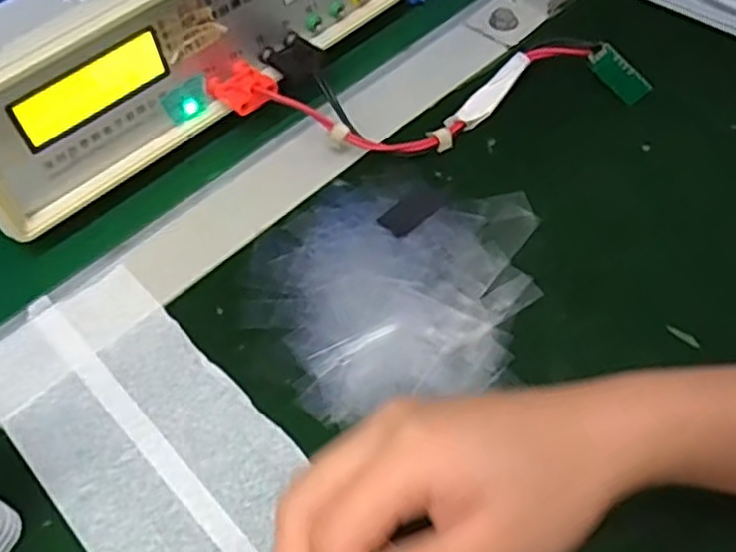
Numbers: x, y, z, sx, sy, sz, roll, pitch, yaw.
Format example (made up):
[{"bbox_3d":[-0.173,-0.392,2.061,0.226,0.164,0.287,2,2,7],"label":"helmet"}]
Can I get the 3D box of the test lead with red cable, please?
[{"bbox_3d":[0.021,-0.099,0.406,0.216,0.033,0.057,-6,55,-1],"label":"test lead with red cable"}]

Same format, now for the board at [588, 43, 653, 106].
[{"bbox_3d":[0.144,-0.116,0.412,0.038,0.018,0.005,45,65,-1],"label":"board"}]

